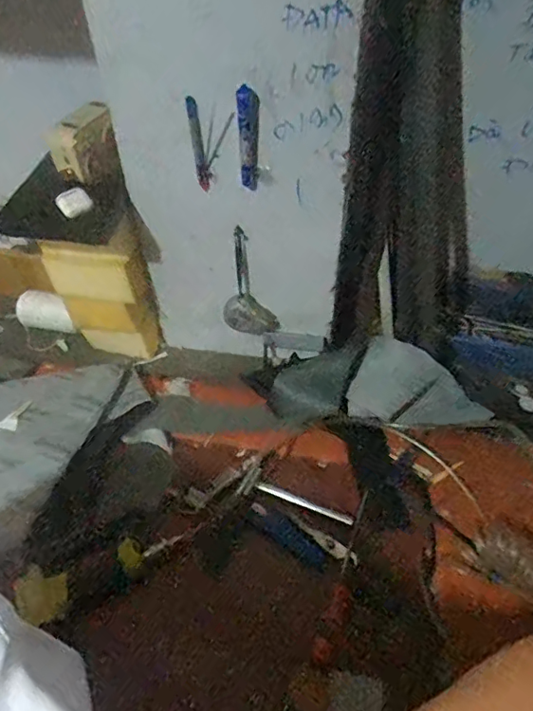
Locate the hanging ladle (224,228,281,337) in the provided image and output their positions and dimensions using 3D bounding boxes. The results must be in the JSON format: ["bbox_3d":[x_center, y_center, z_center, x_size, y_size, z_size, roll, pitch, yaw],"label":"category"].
[{"bbox_3d":[-0.027,-0.108,0.883,0.091,0.195,0.029,-5,49,-3],"label":"hanging ladle"}]

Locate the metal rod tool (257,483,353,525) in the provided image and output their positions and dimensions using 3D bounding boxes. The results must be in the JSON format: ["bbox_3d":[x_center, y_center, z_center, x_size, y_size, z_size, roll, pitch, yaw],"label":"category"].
[{"bbox_3d":[0.057,0.223,0.832,0.150,0.004,0.012,18,51,16],"label":"metal rod tool"}]

